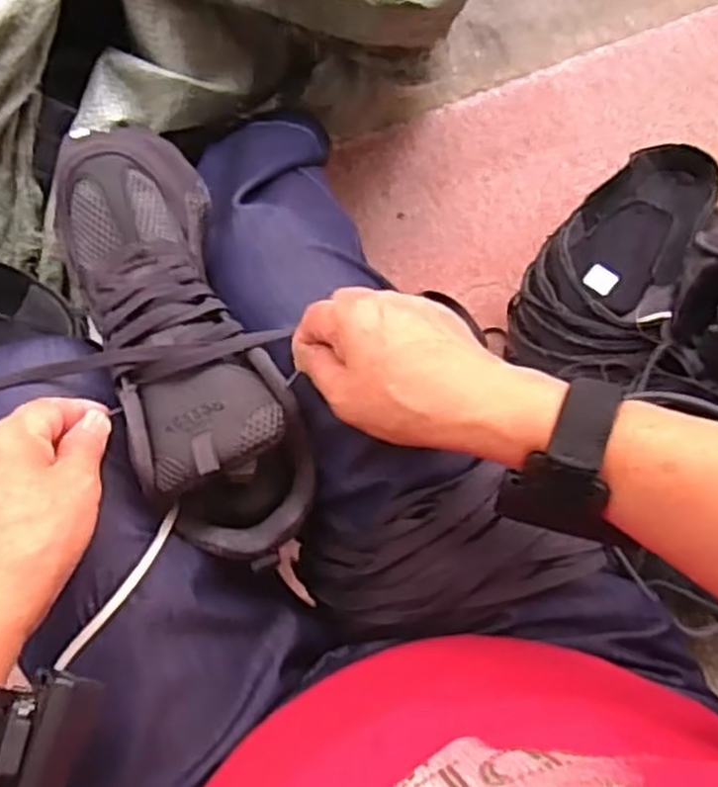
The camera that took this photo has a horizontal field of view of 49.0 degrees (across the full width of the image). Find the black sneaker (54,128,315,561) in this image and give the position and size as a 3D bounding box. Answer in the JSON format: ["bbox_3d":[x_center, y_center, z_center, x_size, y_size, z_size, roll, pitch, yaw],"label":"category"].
[{"bbox_3d":[-0.100,-0.032,0.448,0.084,0.082,0.252,-21,85,-5],"label":"black sneaker"}]

